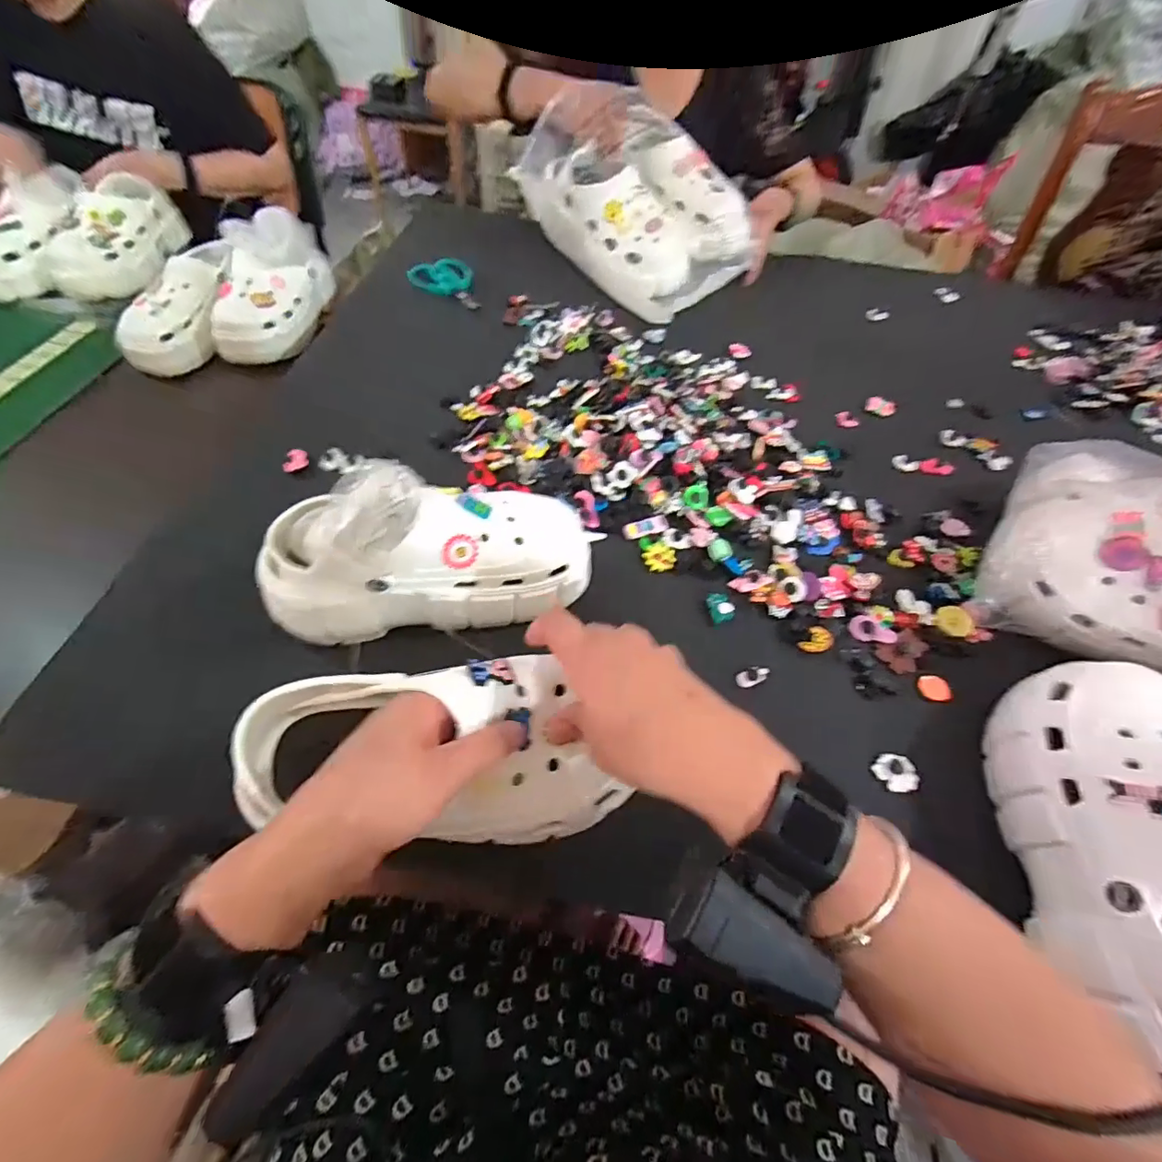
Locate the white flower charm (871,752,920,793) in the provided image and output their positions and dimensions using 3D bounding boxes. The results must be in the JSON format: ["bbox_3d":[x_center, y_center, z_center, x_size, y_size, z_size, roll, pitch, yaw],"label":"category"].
[{"bbox_3d":[0.241,0.146,0.406,0.030,0.008,0.028,2,56,-3],"label":"white flower charm"}]

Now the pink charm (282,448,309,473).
[{"bbox_3d":[-0.297,-0.126,0.552,0.025,0.009,0.025,-17,59,-15],"label":"pink charm"}]

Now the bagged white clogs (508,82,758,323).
[{"bbox_3d":[0.085,-0.550,0.770,0.201,0.164,0.298,-35,65,-24],"label":"bagged white clogs"}]

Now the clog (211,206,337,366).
[{"bbox_3d":[-0.480,-0.458,0.815,0.123,0.128,0.214,1,56,-4],"label":"clog"}]

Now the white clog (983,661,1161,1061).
[{"bbox_3d":[0.350,0.163,0.330,0.106,0.098,0.242,15,56,6],"label":"white clog"}]

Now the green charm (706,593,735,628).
[{"bbox_3d":[0.126,0.026,0.477,0.024,0.010,0.030,-7,57,-9],"label":"green charm"}]

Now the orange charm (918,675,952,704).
[{"bbox_3d":[0.298,0.091,0.447,0.022,0.008,0.025,-4,56,-7],"label":"orange charm"}]

